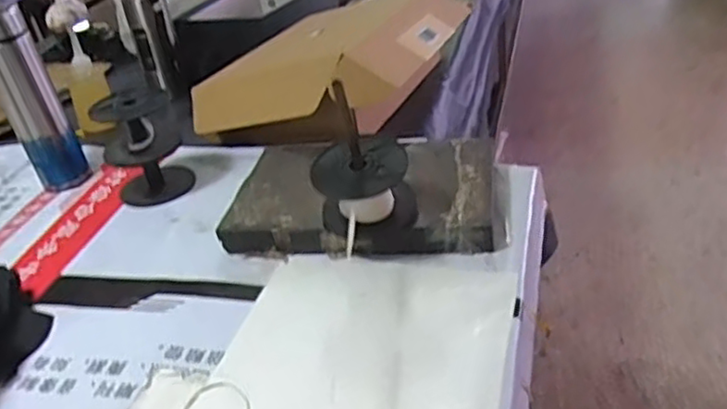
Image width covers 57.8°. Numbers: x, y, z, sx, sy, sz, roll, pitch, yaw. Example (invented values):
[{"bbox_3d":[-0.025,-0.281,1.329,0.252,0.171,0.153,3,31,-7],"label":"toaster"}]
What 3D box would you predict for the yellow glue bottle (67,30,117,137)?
[{"bbox_3d":[-0.466,-0.201,1.108,0.071,0.167,0.034,-31,39,-30],"label":"yellow glue bottle"}]

